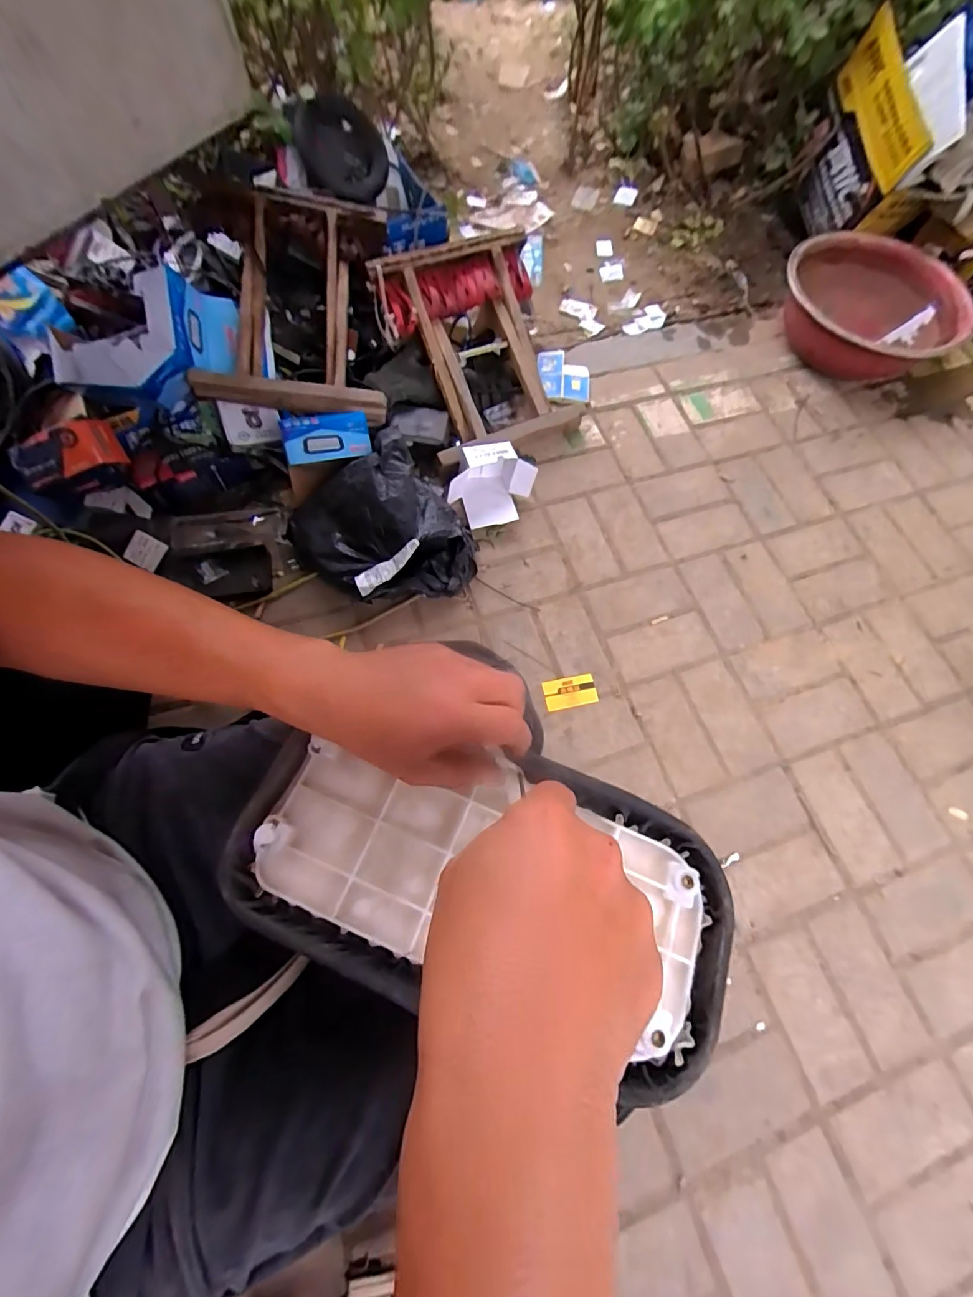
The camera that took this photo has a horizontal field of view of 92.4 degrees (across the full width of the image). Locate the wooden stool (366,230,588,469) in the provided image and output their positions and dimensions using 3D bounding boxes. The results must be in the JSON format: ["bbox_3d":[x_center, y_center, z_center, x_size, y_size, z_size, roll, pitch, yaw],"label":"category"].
[{"bbox_3d":[-0.010,-0.585,0.900,0.315,0.089,0.401,-22,98,-11],"label":"wooden stool"}]

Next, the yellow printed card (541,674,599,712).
[{"bbox_3d":[0.143,0.075,0.793,0.091,0.004,0.054,-8,71,-9],"label":"yellow printed card"}]

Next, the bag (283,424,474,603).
[{"bbox_3d":[-0.181,-0.199,0.814,0.260,0.132,0.291,-36,76,-14],"label":"bag"}]

